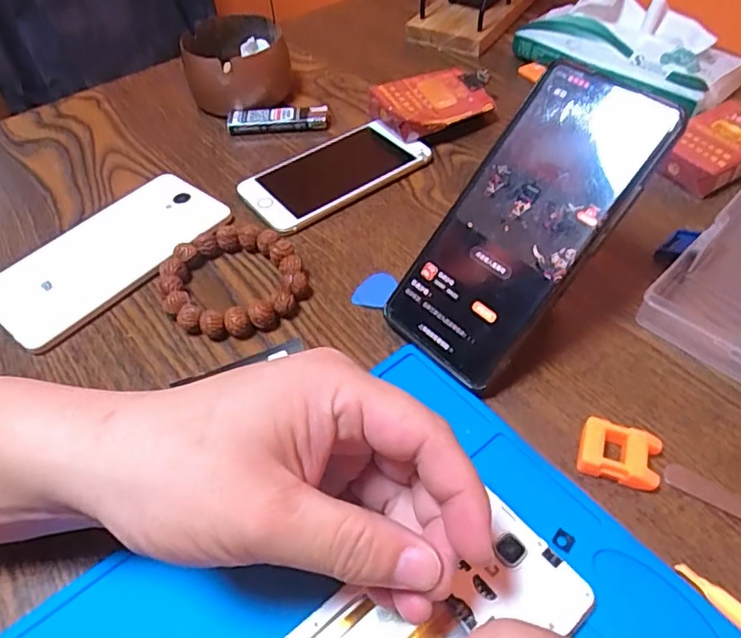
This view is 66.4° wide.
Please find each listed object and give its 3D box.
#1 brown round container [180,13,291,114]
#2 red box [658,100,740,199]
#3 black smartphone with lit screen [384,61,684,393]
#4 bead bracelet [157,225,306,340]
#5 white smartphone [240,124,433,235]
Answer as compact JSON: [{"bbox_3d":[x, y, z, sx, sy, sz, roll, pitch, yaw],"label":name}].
[{"bbox_3d":[-0.112,-0.217,0.483,0.086,0.050,0.095,-10,51,-6],"label":"brown round container"},{"bbox_3d":[0.248,-0.121,0.401,0.092,0.024,0.053,-31,56,-21],"label":"red box"},{"bbox_3d":[0.076,-0.047,0.288,0.073,0.008,0.160,41,102,30],"label":"black smartphone with lit screen"},{"bbox_3d":[-0.083,-0.022,0.342,0.089,0.016,0.079,36,60,27],"label":"bead bracelet"},{"bbox_3d":[-0.028,-0.107,0.413,0.129,0.009,0.069,-32,56,-22],"label":"white smartphone"}]

